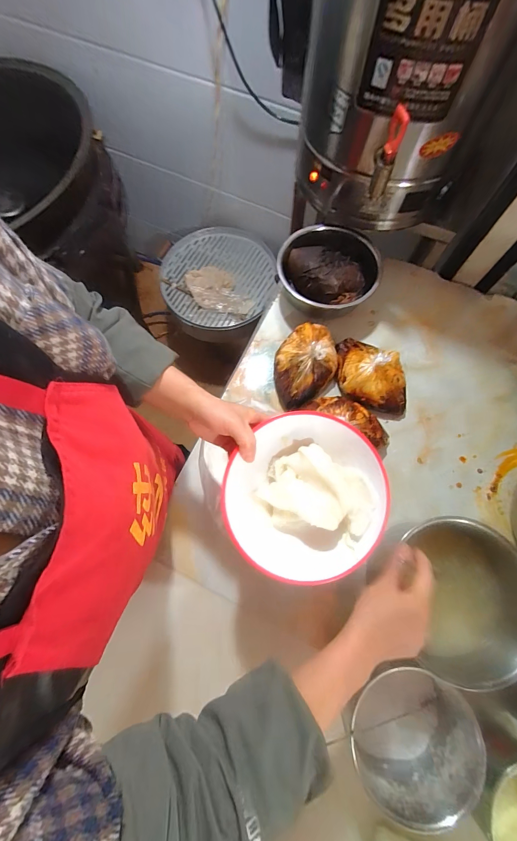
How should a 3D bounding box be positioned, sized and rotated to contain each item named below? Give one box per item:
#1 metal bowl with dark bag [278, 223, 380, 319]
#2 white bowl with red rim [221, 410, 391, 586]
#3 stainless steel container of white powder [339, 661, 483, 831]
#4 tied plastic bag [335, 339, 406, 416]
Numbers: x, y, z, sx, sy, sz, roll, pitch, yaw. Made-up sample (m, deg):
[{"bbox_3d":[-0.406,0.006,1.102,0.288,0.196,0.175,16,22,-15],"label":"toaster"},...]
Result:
[{"bbox_3d":[0.140,-0.297,0.646,0.195,0.090,0.187,0,73,1],"label":"metal bowl with dark bag"},{"bbox_3d":[0.060,0.095,0.388,0.197,0.065,0.186,0,73,1],"label":"white bowl with red rim"},{"bbox_3d":[0.198,0.411,0.435,0.142,0.121,0.154,0,73,1],"label":"stainless steel container of white powder"},{"bbox_3d":[0.222,-0.089,0.597,0.156,0.072,0.126,20,74,7],"label":"tied plastic bag"}]

